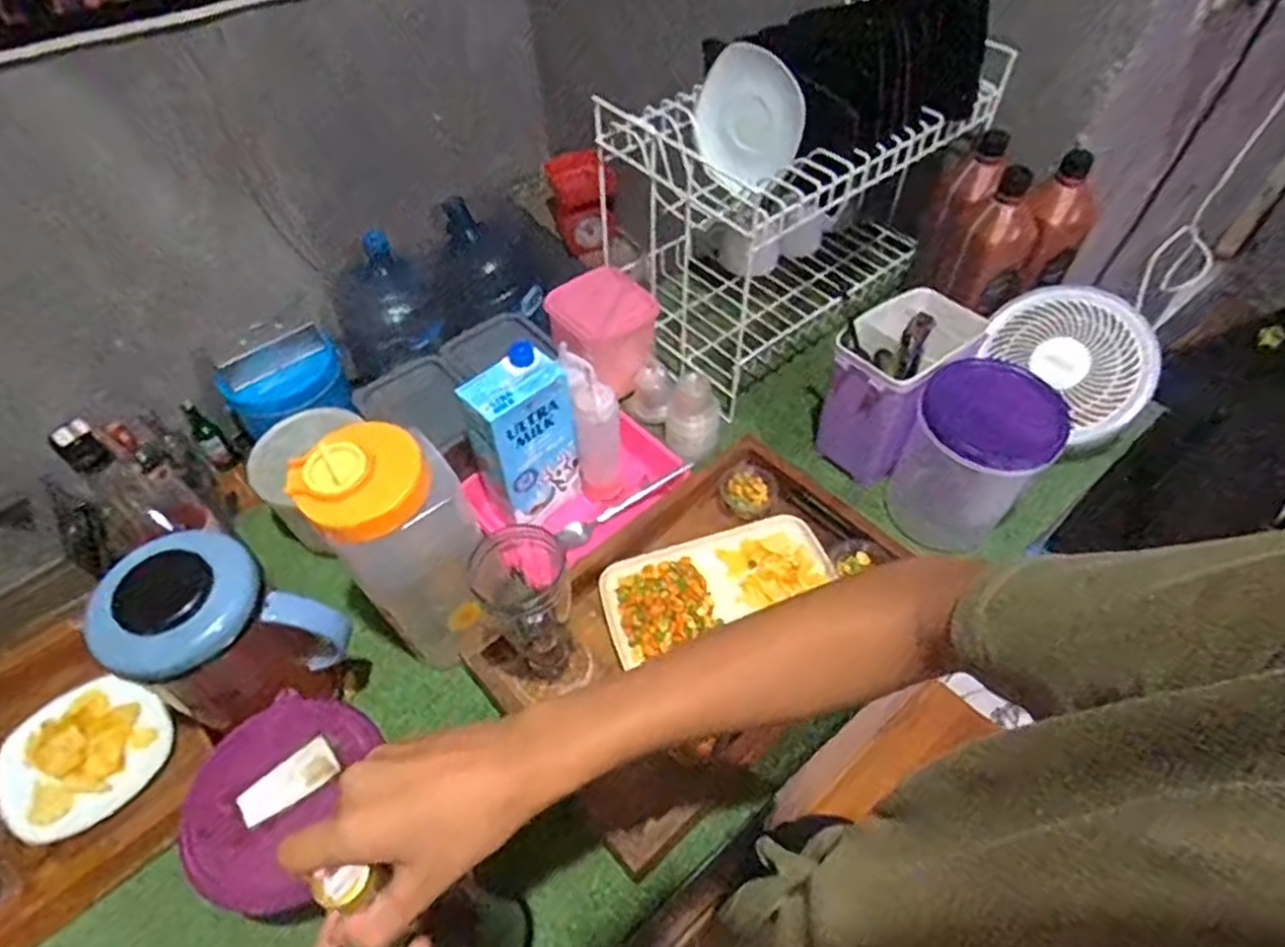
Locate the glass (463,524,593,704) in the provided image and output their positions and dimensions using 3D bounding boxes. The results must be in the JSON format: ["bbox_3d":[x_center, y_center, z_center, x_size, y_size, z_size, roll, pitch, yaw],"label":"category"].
[{"bbox_3d":[-0.095,0.128,0.635,0.074,0.152,0.085,-29,57,-21],"label":"glass"}]

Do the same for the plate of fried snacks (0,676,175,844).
[{"bbox_3d":[-0.518,0.254,0.657,0.134,0.028,0.131,0,52,0],"label":"plate of fried snacks"}]

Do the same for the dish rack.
[{"bbox_3d":[0.195,-0.345,0.920,0.429,0.288,0.246,-32,58,-22],"label":"dish rack"}]

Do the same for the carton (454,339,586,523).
[{"bbox_3d":[-0.124,-0.034,0.746,0.101,0.197,0.058,-36,60,-25],"label":"carton"}]

